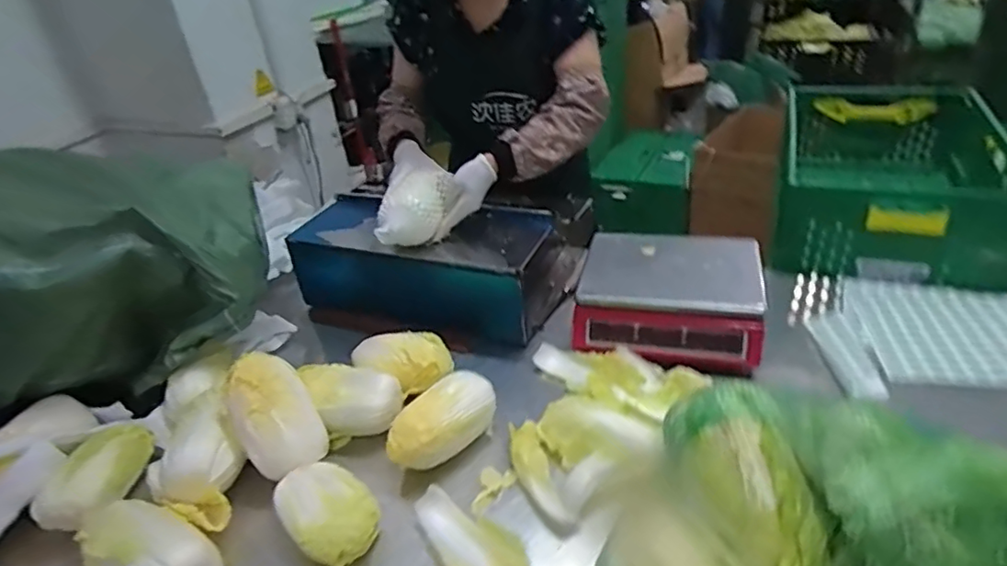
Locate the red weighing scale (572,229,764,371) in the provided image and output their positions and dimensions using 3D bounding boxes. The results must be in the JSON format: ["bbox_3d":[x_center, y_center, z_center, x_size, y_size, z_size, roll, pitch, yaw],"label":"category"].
[{"bbox_3d":[0.281,0.019,1.013,0.292,0.100,0.248,4,34,17],"label":"red weighing scale"}]

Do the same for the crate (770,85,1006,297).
[{"bbox_3d":[0.818,-0.220,1.264,0.398,0.200,0.617,8,36,23],"label":"crate"}]

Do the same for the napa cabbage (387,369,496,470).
[{"bbox_3d":[-0.090,0.199,0.848,0.085,0.079,0.163,22,43,38],"label":"napa cabbage"}]

